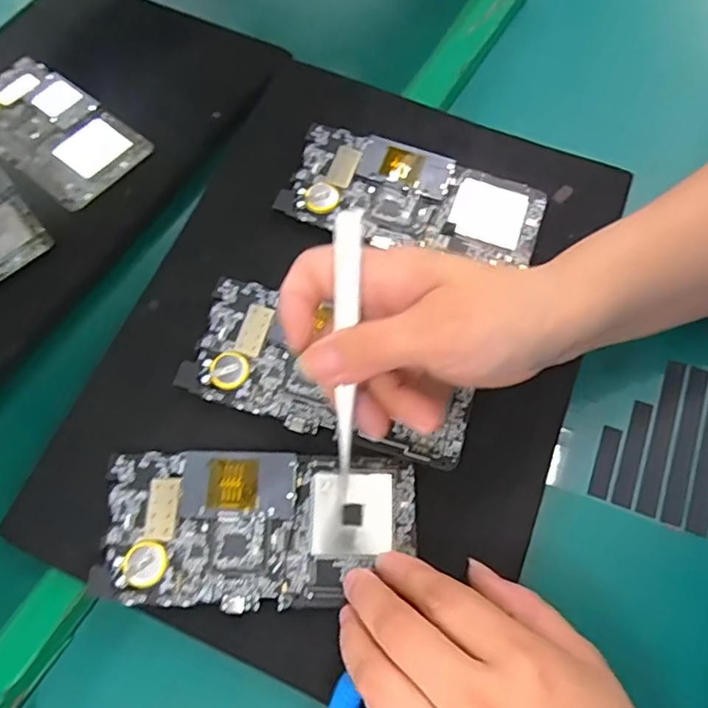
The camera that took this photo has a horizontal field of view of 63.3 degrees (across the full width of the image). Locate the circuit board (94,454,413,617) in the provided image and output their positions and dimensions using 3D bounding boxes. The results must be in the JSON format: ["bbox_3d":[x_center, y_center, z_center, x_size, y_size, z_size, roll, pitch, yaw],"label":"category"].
[{"bbox_3d":[-0.046,0.085,0.286,0.152,0.006,0.074,-2,68,-3],"label":"circuit board"}]

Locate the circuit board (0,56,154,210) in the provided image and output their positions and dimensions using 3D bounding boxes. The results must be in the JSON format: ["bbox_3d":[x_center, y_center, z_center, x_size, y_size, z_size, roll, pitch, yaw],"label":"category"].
[{"bbox_3d":[-0.219,-0.162,0.411,0.148,0.005,0.074,35,74,21],"label":"circuit board"}]

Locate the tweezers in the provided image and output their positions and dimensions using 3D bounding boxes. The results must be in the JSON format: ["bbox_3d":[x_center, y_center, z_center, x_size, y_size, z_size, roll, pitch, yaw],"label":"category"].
[{"bbox_3d":[-0.003,-0.004,0.245,0.011,0.004,0.116,1,90,3],"label":"tweezers"}]

